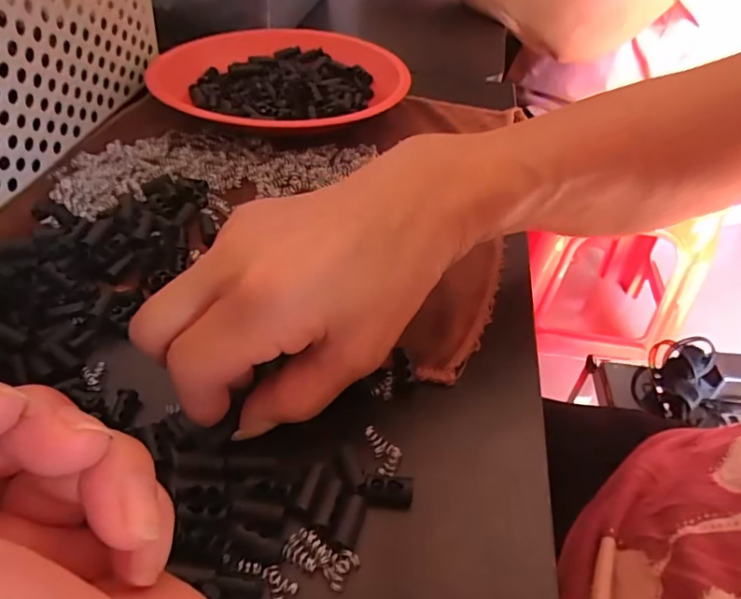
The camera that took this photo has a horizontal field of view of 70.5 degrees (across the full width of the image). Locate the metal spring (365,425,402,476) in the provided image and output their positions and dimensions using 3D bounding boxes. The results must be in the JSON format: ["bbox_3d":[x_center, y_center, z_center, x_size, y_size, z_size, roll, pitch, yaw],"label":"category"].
[{"bbox_3d":[0.006,0.061,0.213,0.011,0.006,0.022,-9,47,-12],"label":"metal spring"}]

